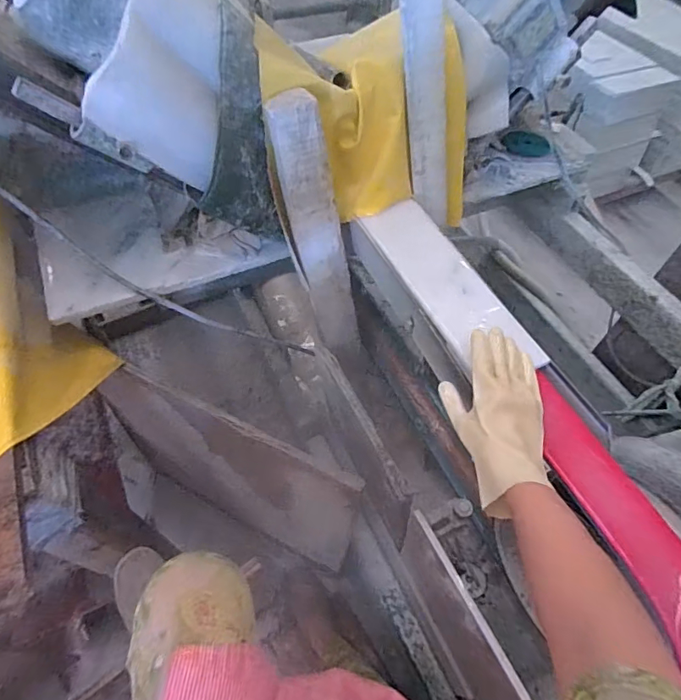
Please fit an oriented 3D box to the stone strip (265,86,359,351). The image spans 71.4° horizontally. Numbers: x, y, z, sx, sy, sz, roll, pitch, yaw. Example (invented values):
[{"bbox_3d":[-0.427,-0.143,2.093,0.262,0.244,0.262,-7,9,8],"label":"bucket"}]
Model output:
[{"bbox_3d":[-0.030,-0.149,0.737,0.079,0.449,0.040,-16,42,-5],"label":"stone strip"}]

